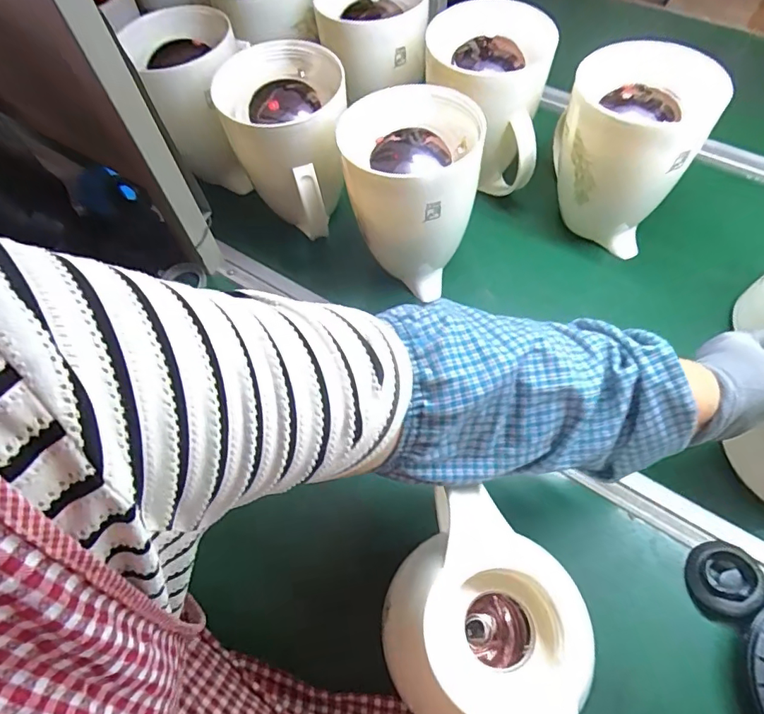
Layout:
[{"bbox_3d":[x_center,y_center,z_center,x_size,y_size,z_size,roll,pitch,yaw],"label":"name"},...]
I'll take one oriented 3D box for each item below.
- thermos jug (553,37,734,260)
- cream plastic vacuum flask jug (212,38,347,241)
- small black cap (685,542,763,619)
[{"bbox_3d":[0.279,-0.236,0.574,0.138,0.200,0.137,-4,59,0],"label":"thermos jug"},{"bbox_3d":[-0.110,-0.257,0.606,0.138,0.173,0.143,-11,59,-4],"label":"cream plastic vacuum flask jug"},{"bbox_3d":[0.310,0.203,0.445,0.060,0.020,0.060,-20,53,12],"label":"small black cap"}]

